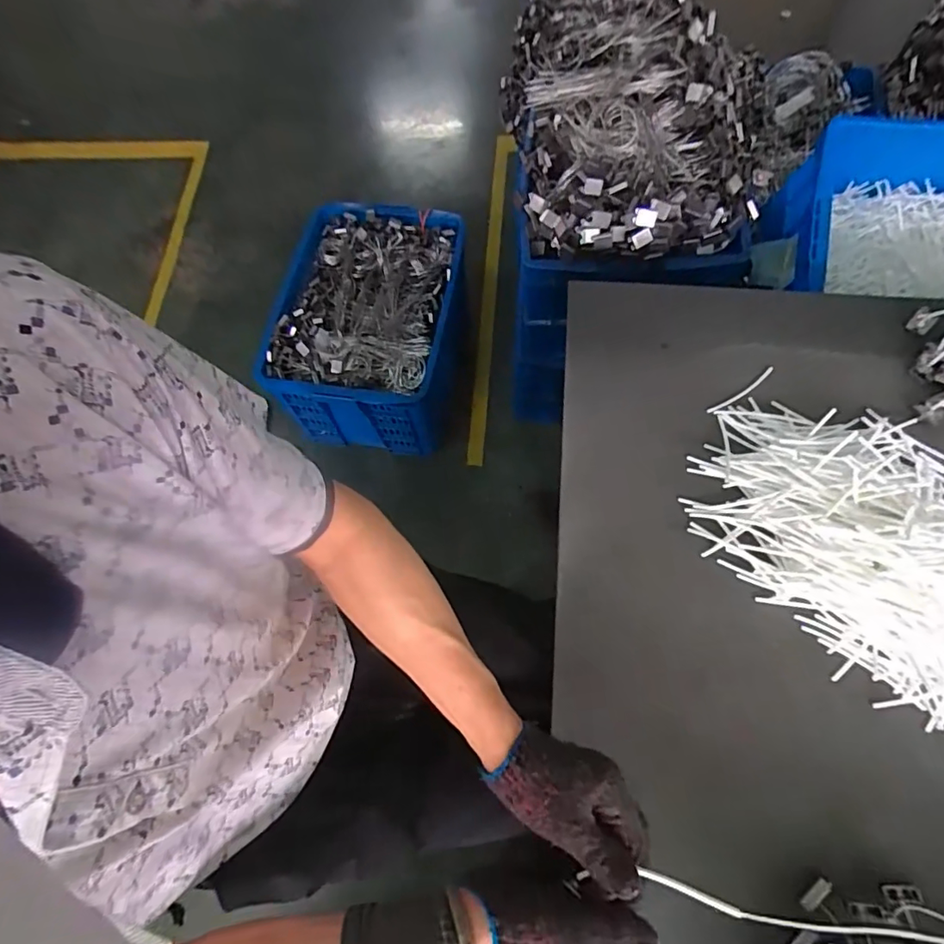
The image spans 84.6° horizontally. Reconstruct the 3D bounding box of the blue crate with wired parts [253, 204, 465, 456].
[{"bbox_3d":[-0.288,-0.400,1.471,0.456,0.309,0.592,8,69,6],"label":"blue crate with wired parts"}]

